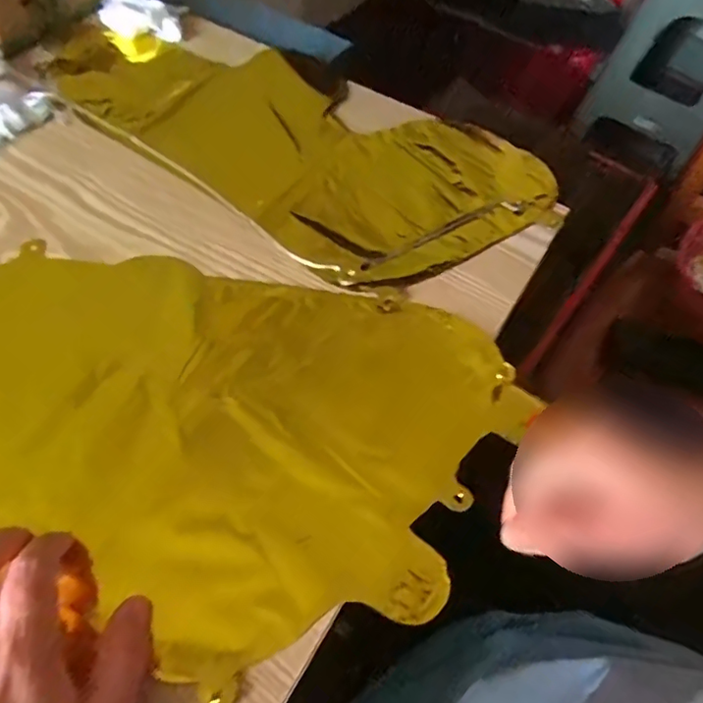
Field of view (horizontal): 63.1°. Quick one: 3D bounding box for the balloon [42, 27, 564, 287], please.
[{"bbox_3d":[-0.053,-0.194,0.481,0.415,0.010,0.200,37,63,19],"label":"balloon"}]

